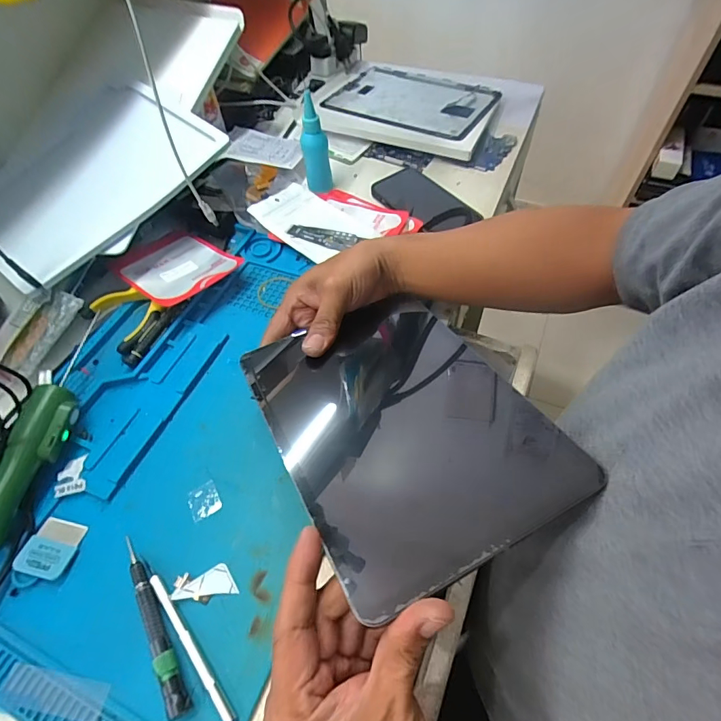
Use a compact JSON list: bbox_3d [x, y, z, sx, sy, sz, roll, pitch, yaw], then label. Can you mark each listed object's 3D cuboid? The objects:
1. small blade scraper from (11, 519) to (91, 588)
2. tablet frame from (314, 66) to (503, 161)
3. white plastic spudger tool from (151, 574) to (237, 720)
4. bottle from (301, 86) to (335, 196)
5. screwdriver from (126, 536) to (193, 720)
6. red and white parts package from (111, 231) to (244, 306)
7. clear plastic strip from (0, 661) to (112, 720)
[{"bbox_3d":[-0.245,0.151,0.340,0.038,0.008,0.049,7,57,8],"label":"small blade scraper"},{"bbox_3d":[0.074,-0.403,0.678,0.270,0.014,0.213,22,60,17],"label":"tablet frame"},{"bbox_3d":[-0.120,0.201,0.304,0.008,0.006,0.112,-36,61,-19],"label":"white plastic spudger tool"},{"bbox_3d":[-0.059,-0.273,0.561,0.034,0.123,0.029,-10,56,-3],"label":"bottle"},{"bbox_3d":[-0.150,0.185,0.312,0.013,0.015,0.129,-30,59,-15],"label":"screwdriver"},{"bbox_3d":[-0.215,-0.112,0.500,0.139,0.008,0.103,29,56,28],"label":"red and white parts package"},{"bbox_3d":[-0.208,0.225,0.293,0.074,0.004,0.023,6,57,8],"label":"clear plastic strip"}]

